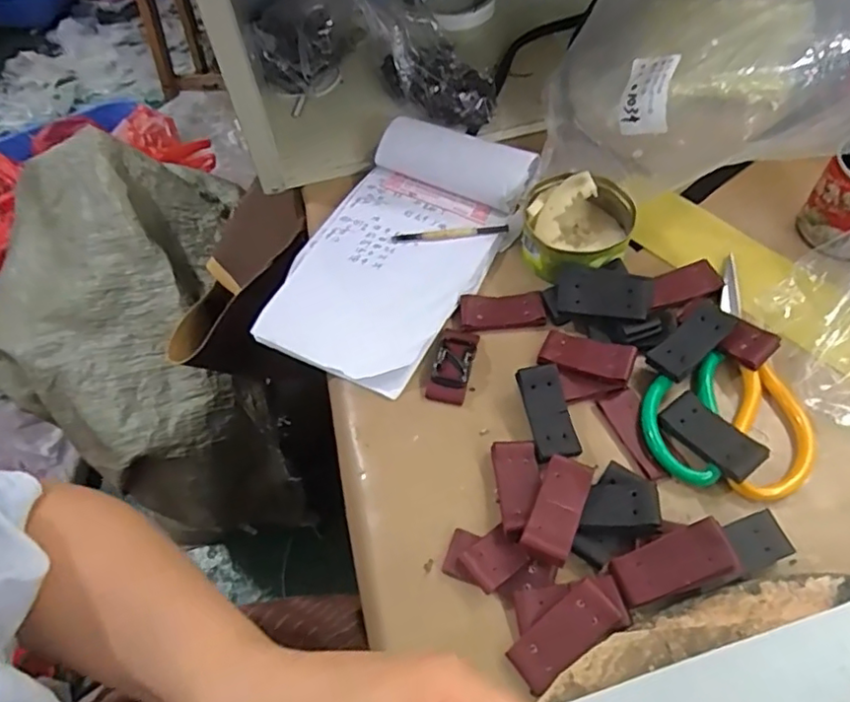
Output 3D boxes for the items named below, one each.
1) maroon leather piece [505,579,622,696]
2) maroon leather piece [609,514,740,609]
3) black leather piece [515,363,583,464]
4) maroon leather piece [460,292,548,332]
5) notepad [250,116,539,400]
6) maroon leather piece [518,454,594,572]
[{"bbox_3d":[0.074,0.152,0.329,0.061,0.004,0.027,-35,61,-13],"label":"maroon leather piece"},{"bbox_3d":[0.135,0.117,0.337,0.064,0.006,0.028,-31,55,19],"label":"maroon leather piece"},{"bbox_3d":[0.082,0.040,0.405,0.029,0.006,0.063,-12,72,-2],"label":"black leather piece"},{"bbox_3d":[0.059,-0.030,0.464,0.062,0.007,0.029,-4,57,2],"label":"maroon leather piece"},{"bbox_3d":[-0.021,-0.088,0.489,0.139,0.030,0.238,26,63,20],"label":"notepad"},{"bbox_3d":[0.078,0.091,0.357,0.028,0.004,0.063,22,58,14],"label":"maroon leather piece"}]

